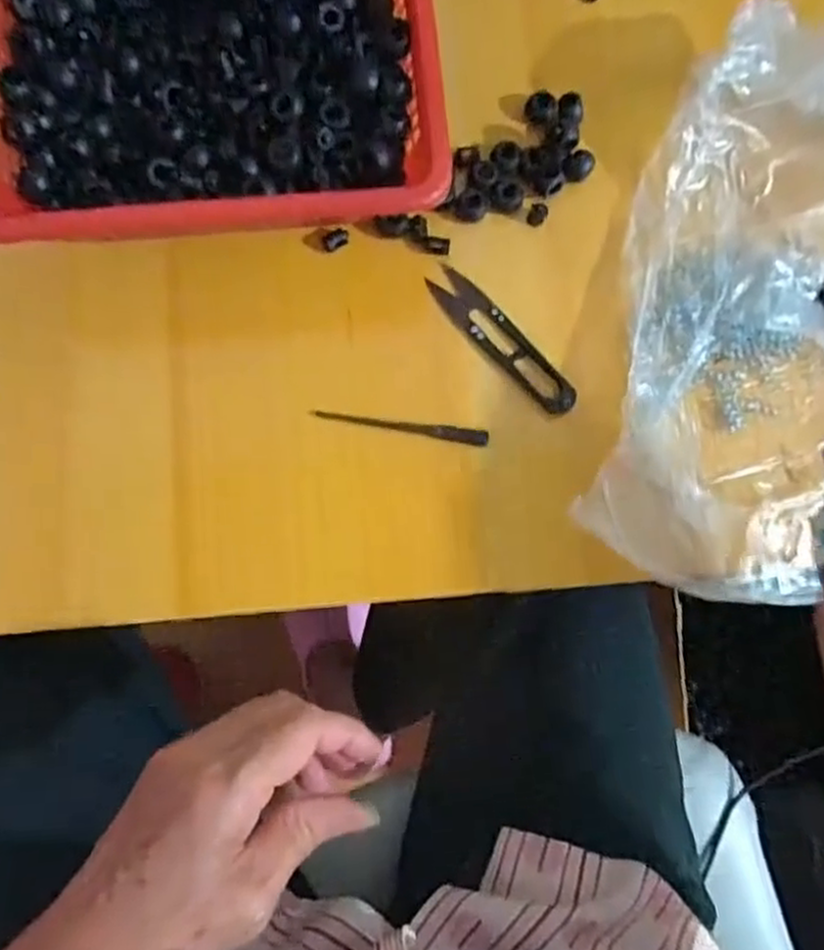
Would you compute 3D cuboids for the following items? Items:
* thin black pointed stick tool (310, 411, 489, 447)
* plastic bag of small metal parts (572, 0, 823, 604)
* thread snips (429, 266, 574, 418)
[{"bbox_3d":[-0.005,-0.025,0.390,0.092,0.004,0.008,7,80,-3],"label":"thin black pointed stick tool"},{"bbox_3d":[0.210,-0.077,0.385,0.194,0.054,0.289,17,82,-2],"label":"plastic bag of small metal parts"},{"bbox_3d":[0.048,-0.072,0.400,0.023,0.009,0.101,-40,85,-9],"label":"thread snips"}]

